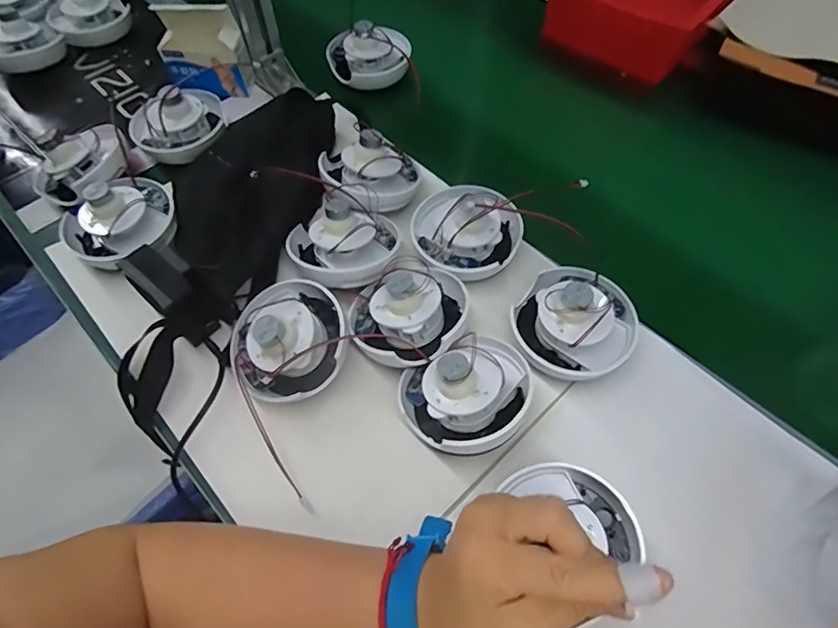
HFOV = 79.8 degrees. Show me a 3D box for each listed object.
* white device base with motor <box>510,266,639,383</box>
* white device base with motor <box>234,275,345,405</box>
[{"bbox_3d":[0.137,0.002,0.436,0.101,0.055,0.097,0,57,0],"label":"white device base with motor"},{"bbox_3d":[-0.115,0.019,0.438,0.101,0.071,0.102,-29,62,-17],"label":"white device base with motor"}]

